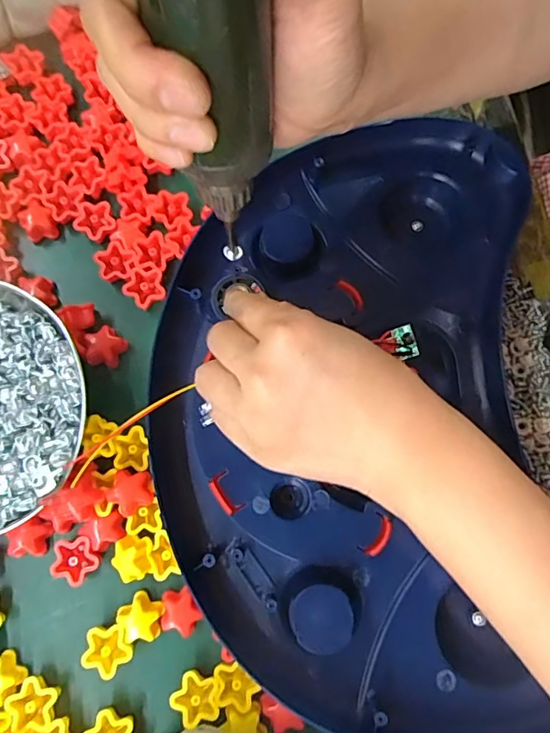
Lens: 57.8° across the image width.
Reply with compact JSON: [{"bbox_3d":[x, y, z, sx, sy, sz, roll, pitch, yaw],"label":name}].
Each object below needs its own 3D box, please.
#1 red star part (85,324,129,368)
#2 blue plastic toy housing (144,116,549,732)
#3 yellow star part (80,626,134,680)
[{"bbox_3d":[-0.108,-0.012,0.313,0.023,0.009,0.025,27,79,7],"label":"red star part"},{"bbox_3d":[0.037,0.018,0.288,0.214,0.039,0.339,3,77,1],"label":"blue plastic toy housing"},{"bbox_3d":[-0.094,0.157,0.279,0.026,0.015,0.023,43,81,9],"label":"yellow star part"}]

